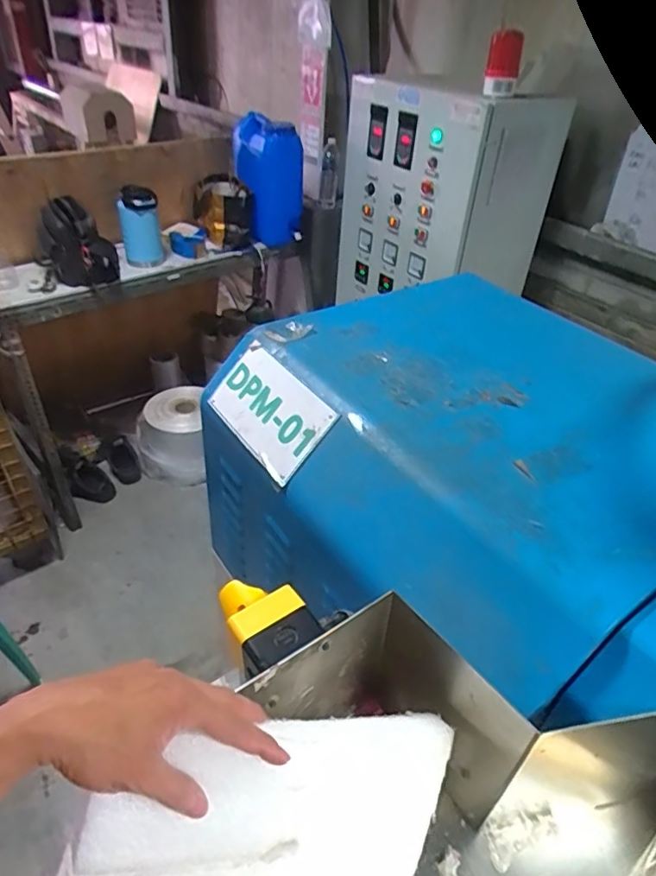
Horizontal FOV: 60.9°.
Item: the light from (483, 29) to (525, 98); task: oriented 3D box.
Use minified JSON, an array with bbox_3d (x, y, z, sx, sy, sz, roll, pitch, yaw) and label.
[{"bbox_3d":[0.487,-1.040,1.549,0.091,0.144,0.093,11,38,9],"label":"light"}]

